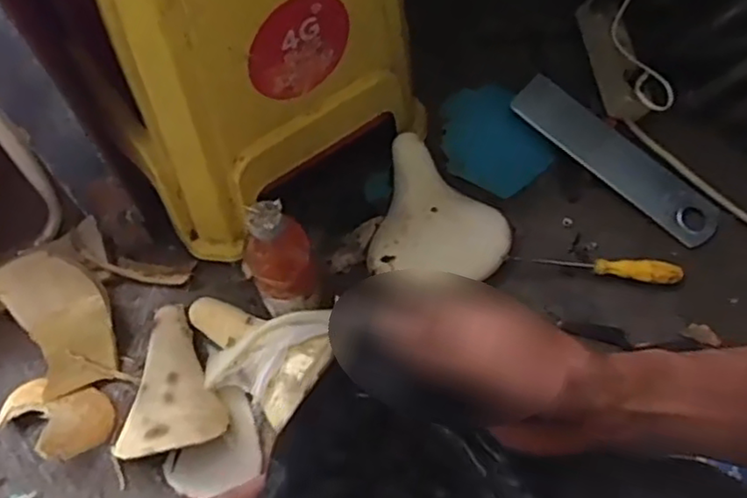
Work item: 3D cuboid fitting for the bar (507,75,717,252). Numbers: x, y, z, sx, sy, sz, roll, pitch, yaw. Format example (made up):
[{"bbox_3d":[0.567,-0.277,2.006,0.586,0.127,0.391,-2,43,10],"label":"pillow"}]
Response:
[{"bbox_3d":[0.322,-0.122,0.884,0.302,0.010,0.076,40,76,8],"label":"bar"}]

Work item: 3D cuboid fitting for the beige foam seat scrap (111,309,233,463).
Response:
[{"bbox_3d":[-0.211,0.150,0.751,0.109,0.057,0.176,6,63,2],"label":"beige foam seat scrap"}]

